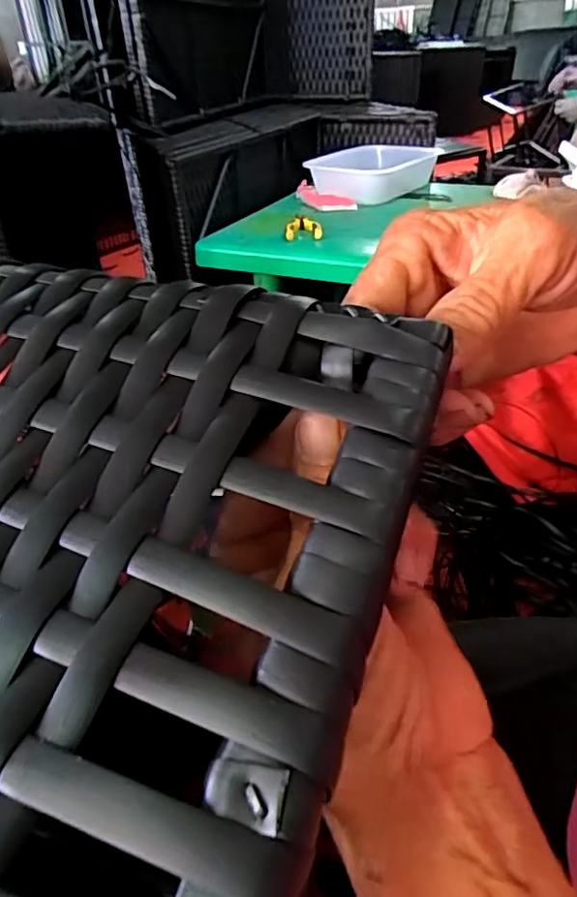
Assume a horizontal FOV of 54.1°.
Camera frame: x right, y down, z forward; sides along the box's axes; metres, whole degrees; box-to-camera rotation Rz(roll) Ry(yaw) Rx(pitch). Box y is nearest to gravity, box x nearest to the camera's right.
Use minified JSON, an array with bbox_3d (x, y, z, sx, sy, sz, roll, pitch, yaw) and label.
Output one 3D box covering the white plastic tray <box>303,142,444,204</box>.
[{"bbox_3d":[0.195,-0.609,1.254,0.244,0.075,0.295,13,39,20],"label":"white plastic tray"}]

